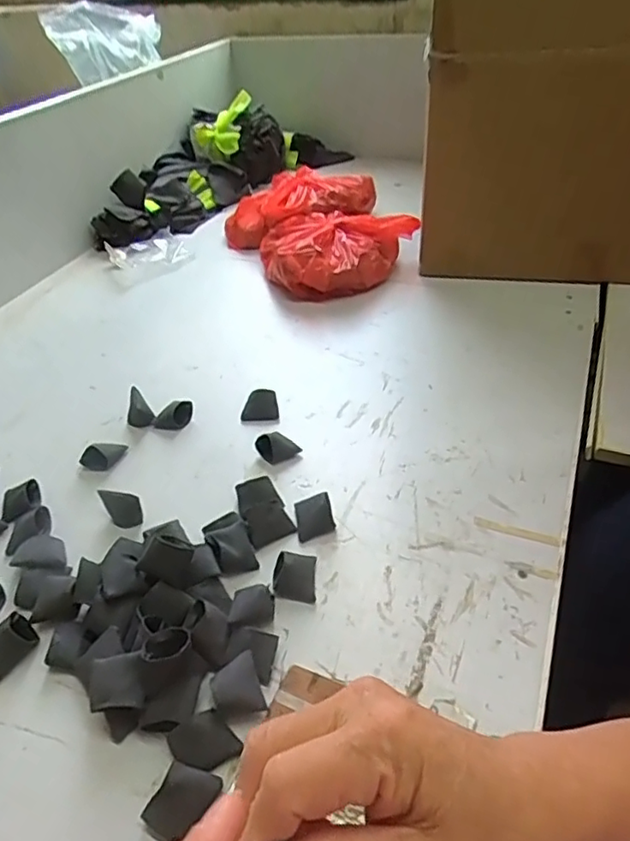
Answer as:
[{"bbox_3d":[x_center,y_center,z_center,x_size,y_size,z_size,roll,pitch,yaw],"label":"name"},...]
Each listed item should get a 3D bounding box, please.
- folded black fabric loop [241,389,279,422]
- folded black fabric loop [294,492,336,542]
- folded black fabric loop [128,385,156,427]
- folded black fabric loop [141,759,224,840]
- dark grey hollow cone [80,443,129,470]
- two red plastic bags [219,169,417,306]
[{"bbox_3d":[-0.065,-0.017,0.684,0.042,0.026,0.029,-7,41,-4],"label":"folded black fabric loop"},{"bbox_3d":[-0.002,0.090,0.563,0.036,0.020,0.042,-9,41,-6],"label":"folded black fabric loop"},{"bbox_3d":[-0.207,-0.013,0.689,0.028,0.038,0.034,-21,44,-19],"label":"folded black fabric loop"},{"bbox_3d":[-0.086,0.249,0.384,0.034,0.022,0.043,16,45,21],"label":"folded black fabric loop"},{"bbox_3d":[-0.232,0.034,0.642,0.028,0.024,0.045,14,44,19],"label":"dark grey hollow cone"},{"bbox_3d":[0.015,-0.323,0.979,0.268,0.080,0.338,-22,44,-20],"label":"two red plastic bags"}]

